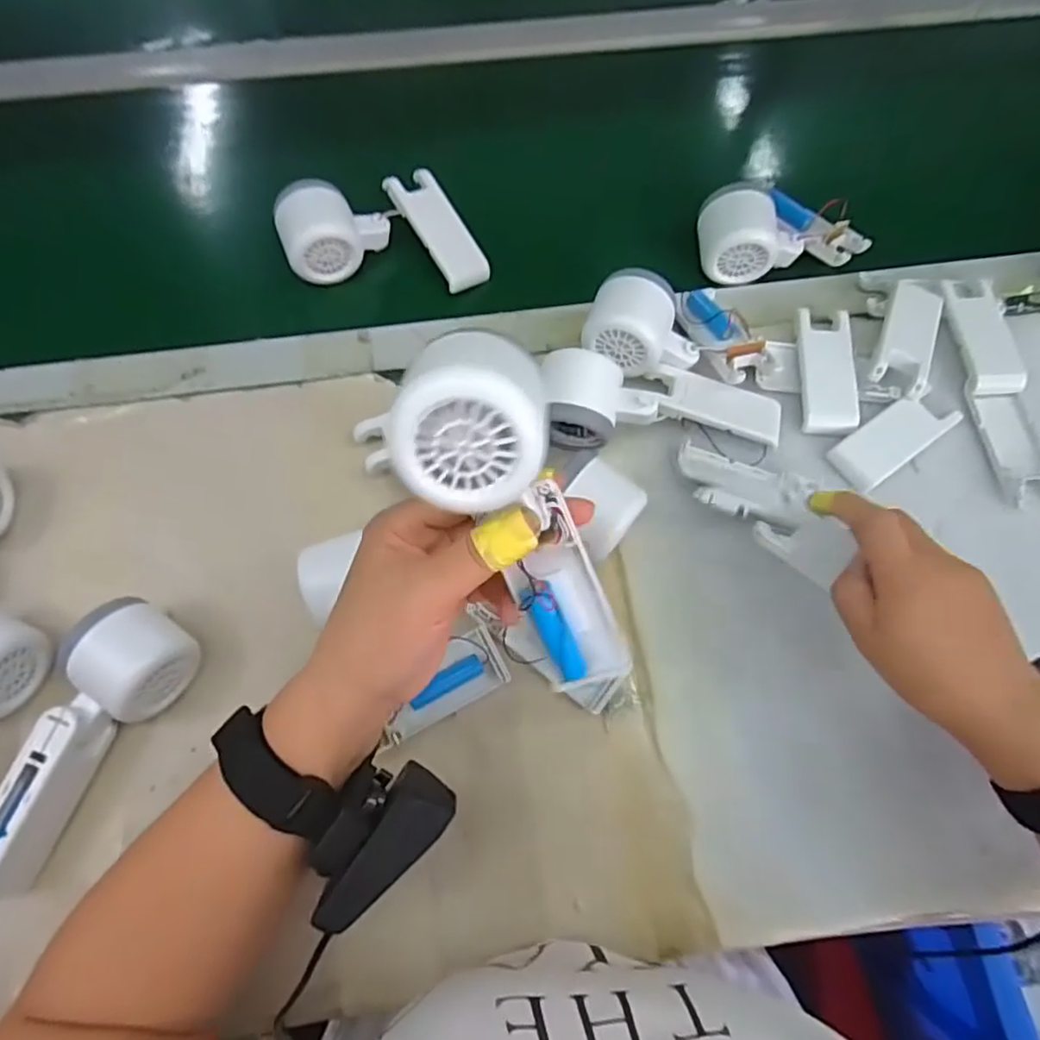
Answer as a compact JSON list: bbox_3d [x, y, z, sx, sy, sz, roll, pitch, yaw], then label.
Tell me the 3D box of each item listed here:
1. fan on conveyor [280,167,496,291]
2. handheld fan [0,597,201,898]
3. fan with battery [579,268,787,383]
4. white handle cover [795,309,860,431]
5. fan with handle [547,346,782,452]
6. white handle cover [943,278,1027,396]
[{"bbox_3d":[-0.109,-0.230,0.522,0.157,0.047,0.090,0,68,-12],"label":"fan on conveyor"},{"bbox_3d":[-0.264,0.131,0.382,0.057,0.057,0.170,30,71,9],"label":"handheld fan"},{"bbox_3d":[0.112,-0.136,0.469,0.127,0.047,0.095,-16,70,-7],"label":"fan with battery"},{"bbox_3d":[0.231,-0.110,0.482,0.040,0.016,0.099,4,69,0],"label":"white handle cover"},{"bbox_3d":[0.101,-0.083,0.466,0.174,0.050,0.055,2,68,-13],"label":"fan with handle"},{"bbox_3d":[0.354,-0.142,0.495,0.039,0.019,0.099,-2,69,-2],"label":"white handle cover"}]

